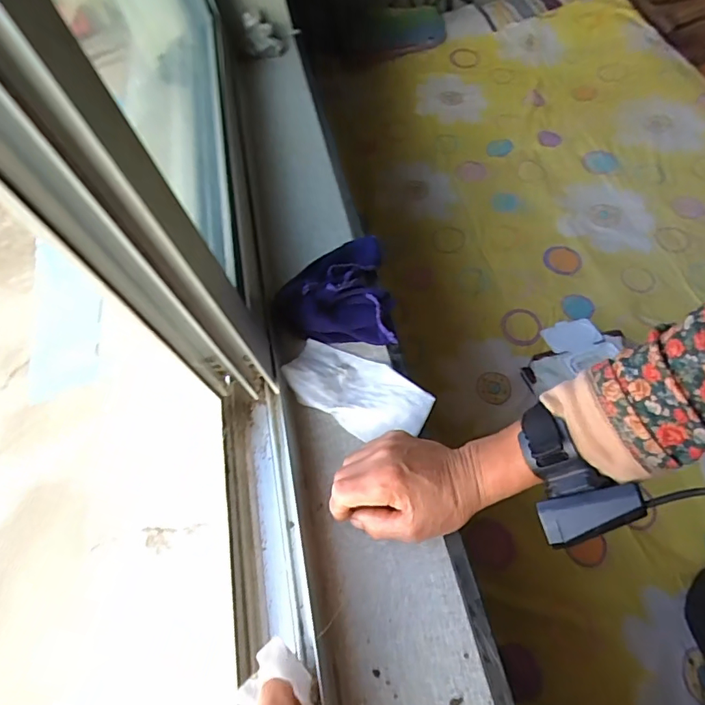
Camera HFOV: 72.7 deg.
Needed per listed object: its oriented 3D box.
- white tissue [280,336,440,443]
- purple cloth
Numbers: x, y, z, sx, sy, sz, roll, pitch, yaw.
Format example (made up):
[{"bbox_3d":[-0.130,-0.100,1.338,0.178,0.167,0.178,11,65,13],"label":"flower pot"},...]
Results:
[{"bbox_3d":[0.003,0.035,0.460,0.141,0.016,0.072,24,67,23],"label":"white tissue"},{"bbox_3d":[-0.017,-0.080,0.514,0.131,0.044,0.139,2,60,12],"label":"purple cloth"}]

